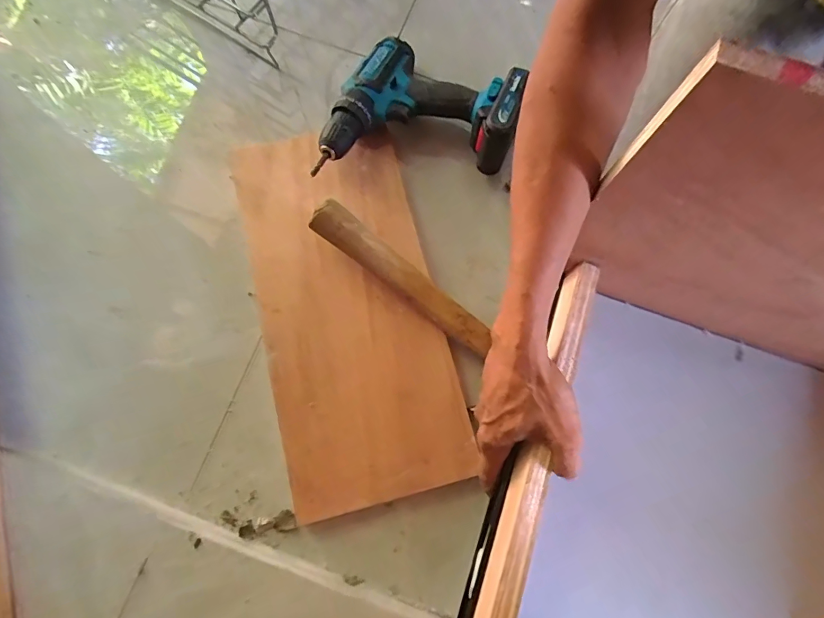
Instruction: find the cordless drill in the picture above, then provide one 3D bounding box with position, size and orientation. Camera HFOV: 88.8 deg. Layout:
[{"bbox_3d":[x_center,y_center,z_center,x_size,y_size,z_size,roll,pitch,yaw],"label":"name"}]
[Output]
[{"bbox_3d":[0.014,-0.220,0.501,0.203,0.078,0.206,20,79,2],"label":"cordless drill"}]

